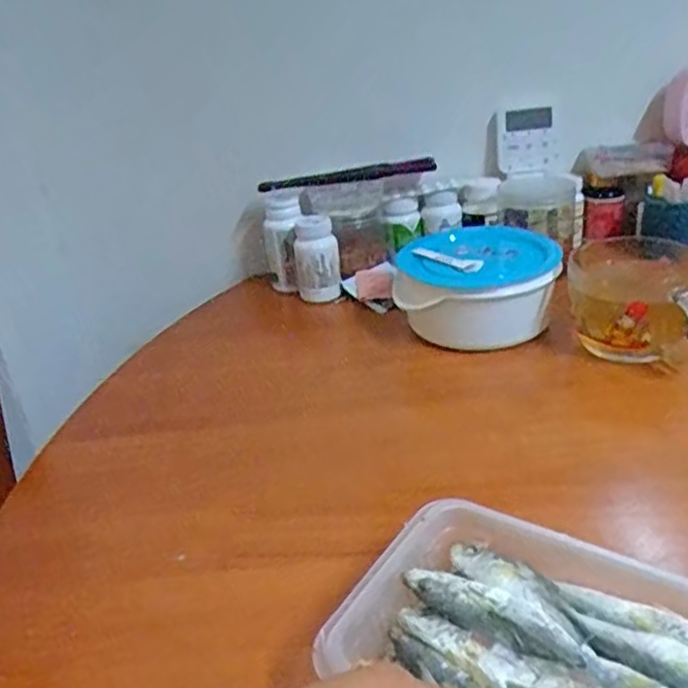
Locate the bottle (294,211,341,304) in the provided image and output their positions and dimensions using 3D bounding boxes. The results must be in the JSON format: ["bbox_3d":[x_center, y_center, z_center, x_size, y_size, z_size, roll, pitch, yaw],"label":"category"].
[{"bbox_3d":[-0.031,-0.094,0.777,0.047,0.099,0.052,-5,26,4],"label":"bottle"}]

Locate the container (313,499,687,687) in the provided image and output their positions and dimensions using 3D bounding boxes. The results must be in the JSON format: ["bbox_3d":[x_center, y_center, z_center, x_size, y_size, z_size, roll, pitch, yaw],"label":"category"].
[{"bbox_3d":[0.096,0.147,0.297,0.181,0.053,0.124,14,33,35],"label":"container"}]

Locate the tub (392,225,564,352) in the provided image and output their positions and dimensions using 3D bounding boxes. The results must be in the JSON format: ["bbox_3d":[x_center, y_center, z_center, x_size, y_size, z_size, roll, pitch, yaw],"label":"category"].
[{"bbox_3d":[0.133,-0.051,0.663,0.153,0.080,0.167,-2,27,10],"label":"tub"}]

